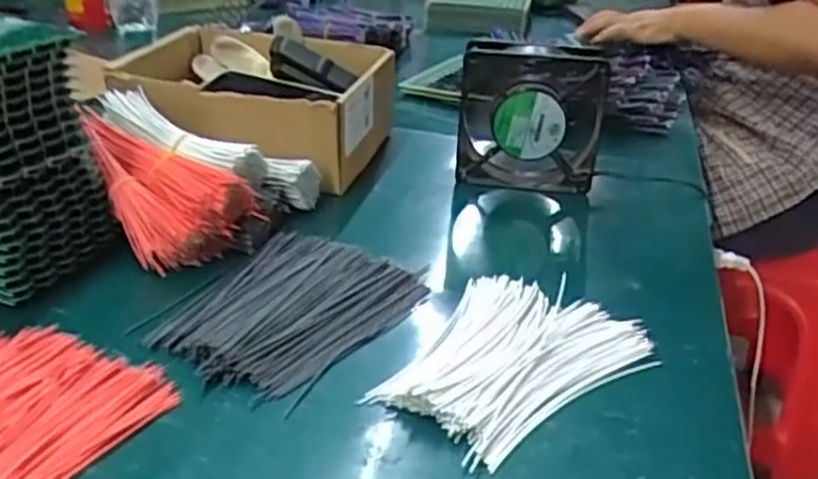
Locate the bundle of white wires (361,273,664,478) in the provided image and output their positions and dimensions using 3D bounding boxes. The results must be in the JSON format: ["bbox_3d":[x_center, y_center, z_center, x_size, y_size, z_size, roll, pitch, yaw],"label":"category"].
[{"bbox_3d":[0.061,0.069,0.432,0.121,0.017,0.152,18,31,27],"label":"bundle of white wires"}]

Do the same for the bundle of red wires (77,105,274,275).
[{"bbox_3d":[-0.178,-0.041,0.552,0.084,0.063,0.144,-17,33,-33],"label":"bundle of red wires"}]

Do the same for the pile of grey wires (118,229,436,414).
[{"bbox_3d":[-0.078,0.039,0.483,0.129,0.010,0.160,18,31,27],"label":"pile of grey wires"}]

